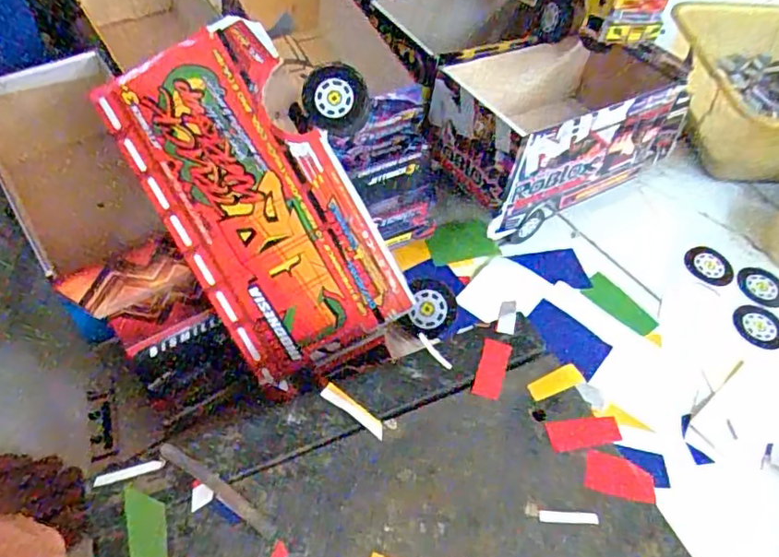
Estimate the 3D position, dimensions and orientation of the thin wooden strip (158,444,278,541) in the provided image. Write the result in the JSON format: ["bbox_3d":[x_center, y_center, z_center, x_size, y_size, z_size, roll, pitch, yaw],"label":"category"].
[{"bbox_3d":[-0.092,0.112,0.314,0.077,0.004,0.008,29,56,17],"label":"thin wooden strip"}]

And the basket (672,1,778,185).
[{"bbox_3d":[0.513,-0.242,0.794,0.254,0.137,0.260,-2,53,-5],"label":"basket"}]

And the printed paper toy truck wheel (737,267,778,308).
[{"bbox_3d":[0.428,0.010,0.677,0.055,0.007,0.046,17,54,9],"label":"printed paper toy truck wheel"}]

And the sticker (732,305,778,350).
[{"bbox_3d":[0.406,0.051,0.647,0.056,0.004,0.051,36,59,22],"label":"sticker"}]

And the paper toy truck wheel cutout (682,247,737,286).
[{"bbox_3d":[0.375,-0.014,0.695,0.049,0.007,0.055,-40,66,-16],"label":"paper toy truck wheel cutout"}]

